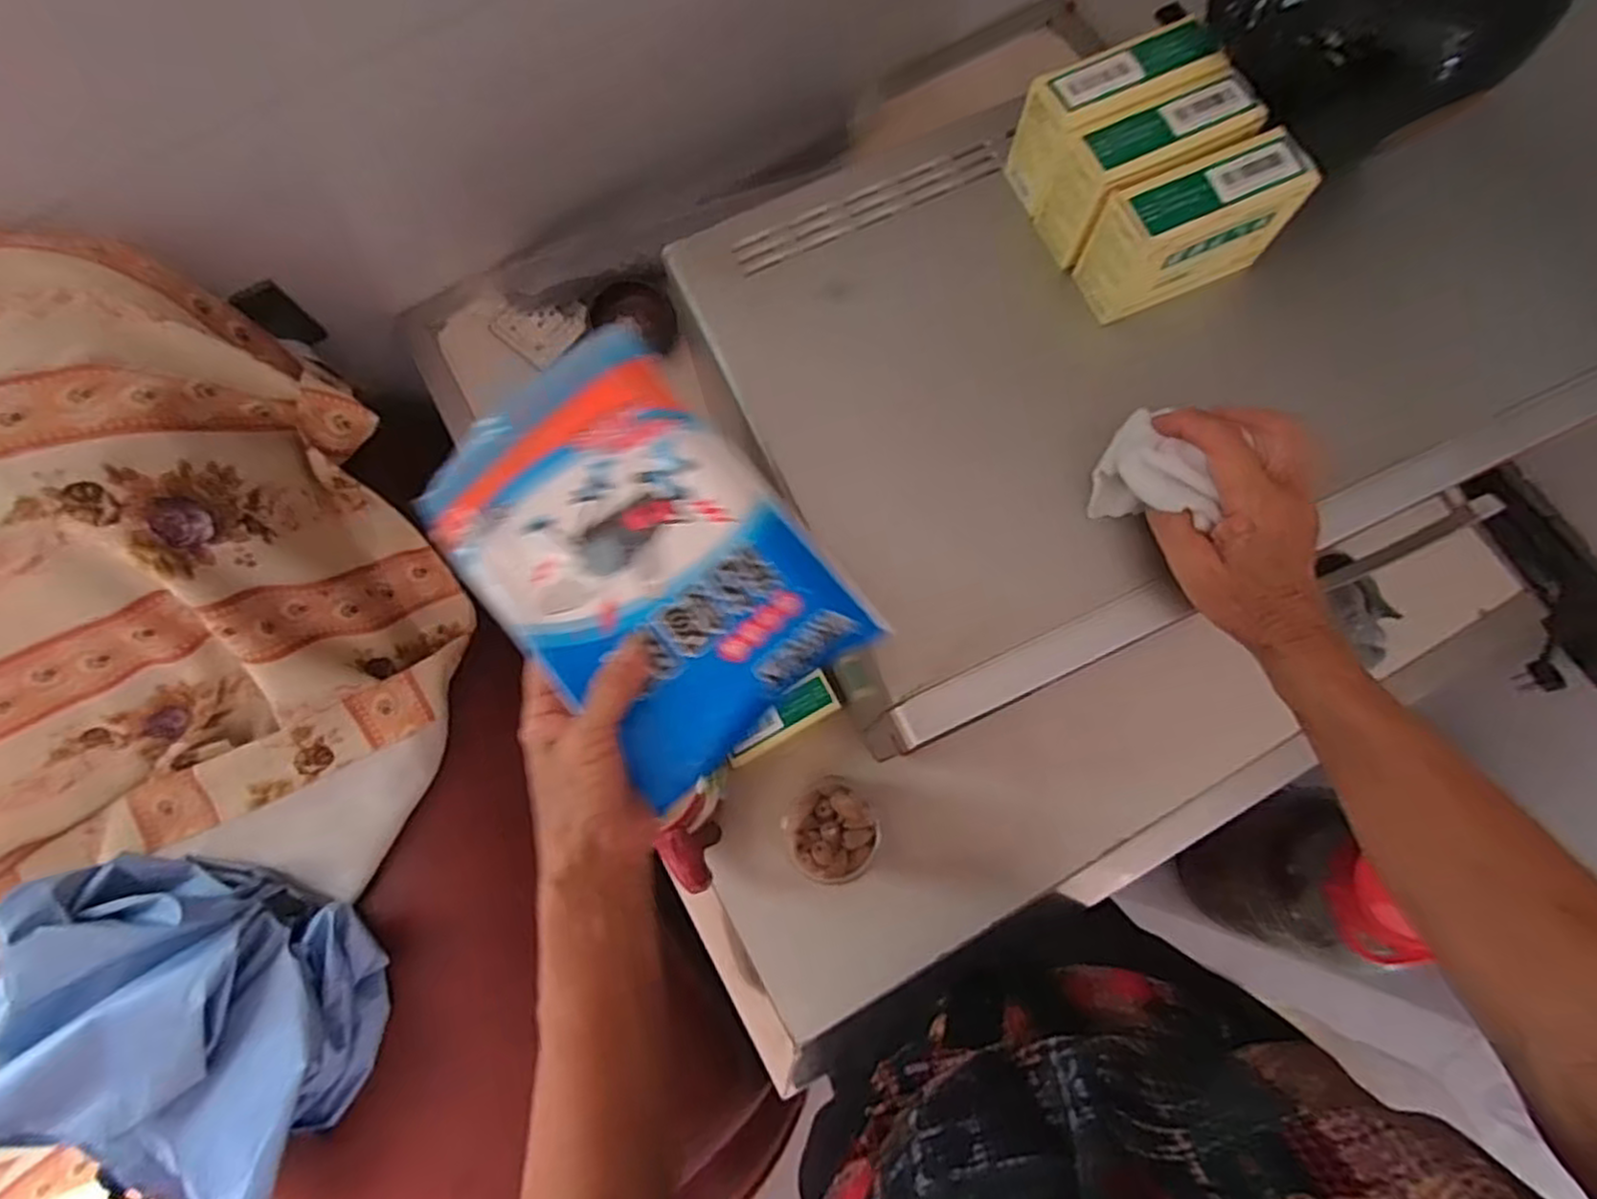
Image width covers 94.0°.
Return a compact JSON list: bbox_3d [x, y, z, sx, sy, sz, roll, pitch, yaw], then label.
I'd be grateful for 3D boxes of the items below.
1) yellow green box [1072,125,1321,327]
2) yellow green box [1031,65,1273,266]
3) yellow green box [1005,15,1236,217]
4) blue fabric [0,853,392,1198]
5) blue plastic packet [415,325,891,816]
[{"bbox_3d":[0.223,-0.210,0.424,0.101,0.064,0.044,-23,77,-4],"label":"yellow green box"},{"bbox_3d":[0.201,-0.247,0.434,0.101,0.067,0.043,-22,77,-4],"label":"yellow green box"},{"bbox_3d":[0.184,-0.283,0.440,0.101,0.066,0.047,-25,77,-4],"label":"yellow green box"},{"bbox_3d":[-0.455,0.324,0.552,0.211,0.127,0.221,10,77,4],"label":"blue fabric"},{"bbox_3d":[-0.083,-0.025,0.381,0.145,0.015,0.217,-38,79,-7],"label":"blue plastic packet"}]

